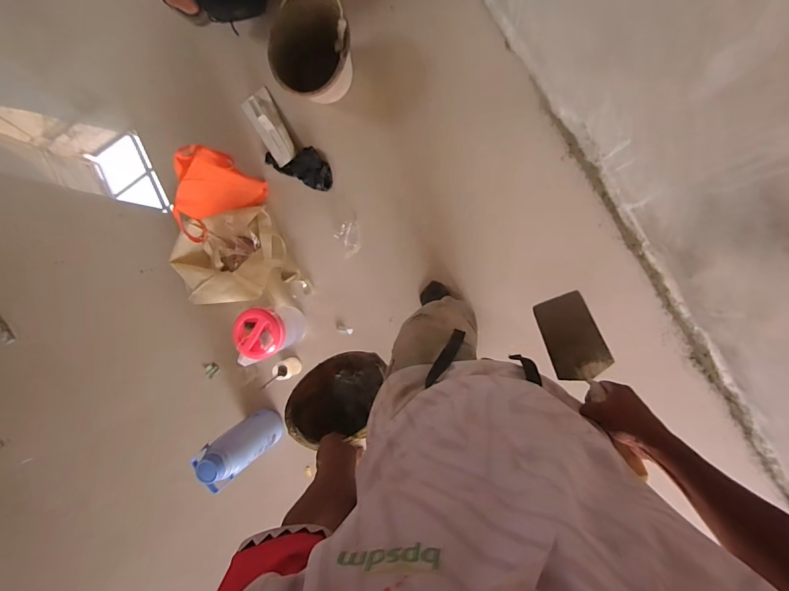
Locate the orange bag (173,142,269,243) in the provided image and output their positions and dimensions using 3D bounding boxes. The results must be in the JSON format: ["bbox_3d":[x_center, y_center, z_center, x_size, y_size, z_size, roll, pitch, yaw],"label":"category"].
[{"bbox_3d":[-0.649,-0.351,1.356,0.339,0.280,0.157,-30,88,6],"label":"orange bag"}]

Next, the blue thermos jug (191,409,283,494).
[{"bbox_3d":[-0.530,0.515,1.320,0.192,0.358,0.143,-38,87,6],"label":"blue thermos jug"}]

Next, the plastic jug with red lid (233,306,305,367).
[{"bbox_3d":[-0.421,0.125,1.350,0.157,0.251,0.170,0,91,6],"label":"plastic jug with red lid"}]

